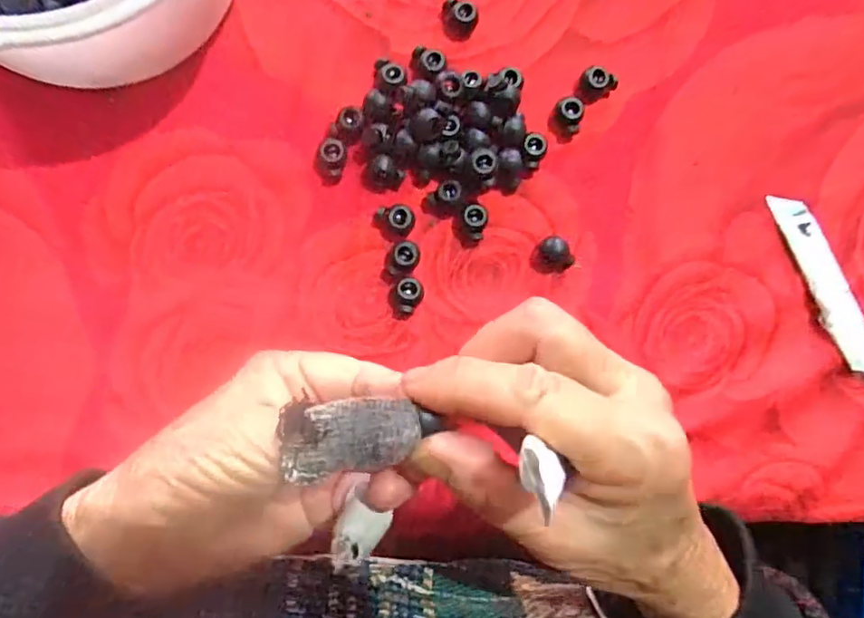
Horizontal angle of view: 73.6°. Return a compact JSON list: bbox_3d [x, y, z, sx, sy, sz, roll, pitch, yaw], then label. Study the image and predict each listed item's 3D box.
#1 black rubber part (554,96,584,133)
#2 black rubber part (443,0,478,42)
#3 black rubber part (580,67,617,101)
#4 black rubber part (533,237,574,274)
[{"bbox_3d":[0.073,-0.103,0.307,0.016,0.011,0.014,36,82,-1],"label":"black rubber part"},{"bbox_3d":[0.015,-0.152,0.305,0.018,0.013,0.014,16,83,-3],"label":"black rubber part"},{"bbox_3d":[0.089,-0.120,0.309,0.018,0.010,0.012,21,83,-3],"label":"black rubber part"},{"bbox_3d":[0.062,-0.027,0.299,0.017,0.010,0.019,-39,89,-8],"label":"black rubber part"}]

